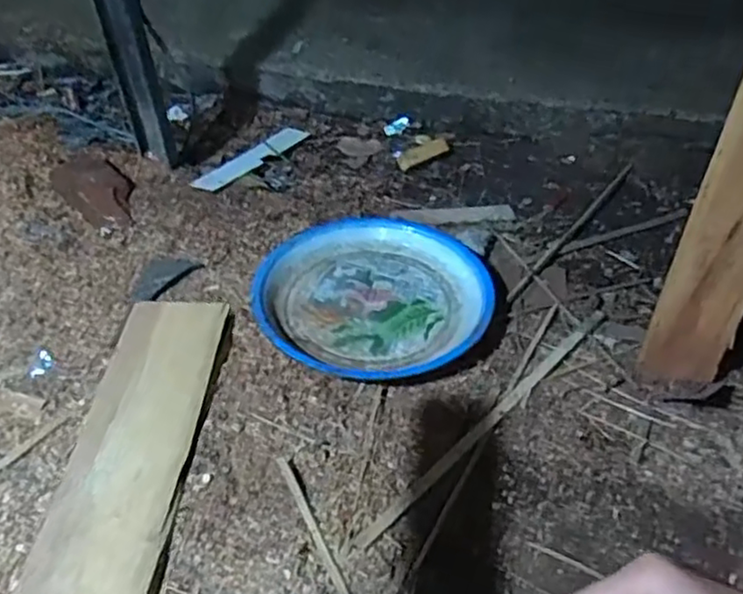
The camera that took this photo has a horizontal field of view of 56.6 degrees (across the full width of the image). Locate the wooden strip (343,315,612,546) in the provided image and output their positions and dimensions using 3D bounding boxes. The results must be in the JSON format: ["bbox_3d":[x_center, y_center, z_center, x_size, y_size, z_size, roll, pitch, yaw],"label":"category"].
[{"bbox_3d":[0.180,0.172,1.002,0.557,0.011,0.024,-36,54,-28],"label":"wooden strip"}]

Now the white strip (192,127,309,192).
[{"bbox_3d":[-0.255,-0.309,1.512,0.055,0.014,0.368,33,39,9],"label":"white strip"}]

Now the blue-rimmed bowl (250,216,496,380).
[{"bbox_3d":[0.003,-0.010,1.173,0.388,0.070,0.391,-2,45,2],"label":"blue-rimmed bowl"}]

